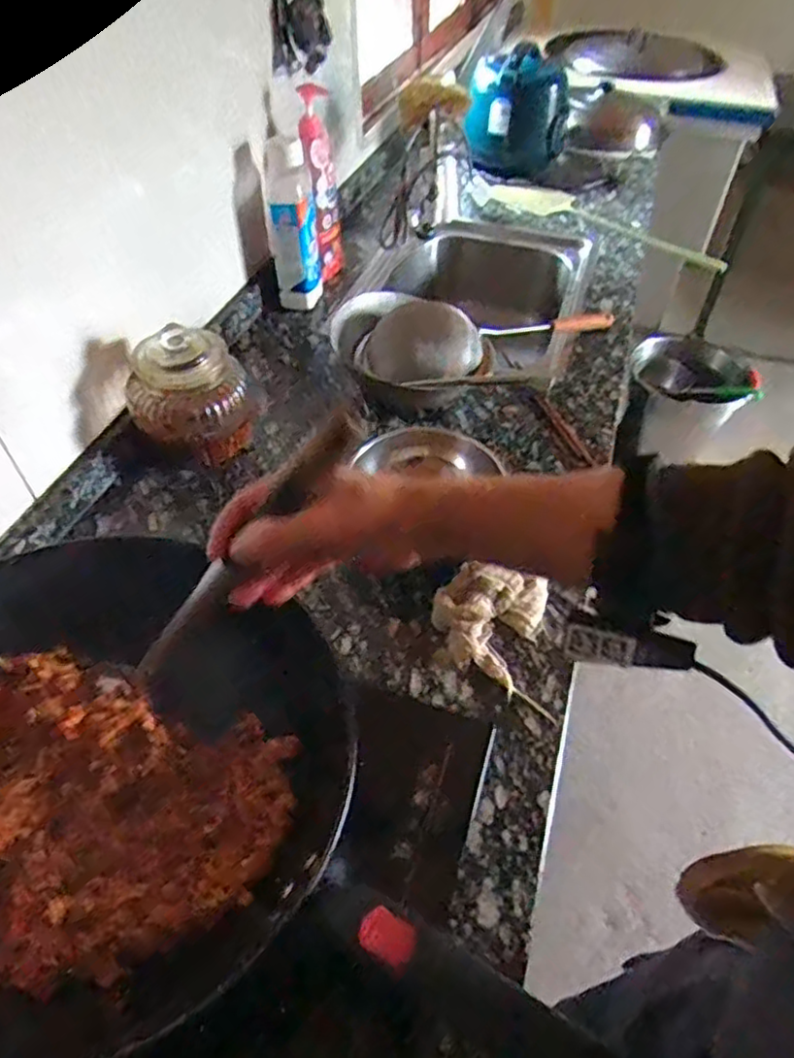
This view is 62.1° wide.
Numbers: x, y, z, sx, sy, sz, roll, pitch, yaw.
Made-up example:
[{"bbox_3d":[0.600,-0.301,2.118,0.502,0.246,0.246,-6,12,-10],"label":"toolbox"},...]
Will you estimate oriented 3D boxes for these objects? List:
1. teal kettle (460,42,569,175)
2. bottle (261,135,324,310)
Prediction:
[{"bbox_3d":[0.261,-0.899,1.436,0.215,0.211,0.162,9,49,6],"label":"teal kettle"},{"bbox_3d":[-0.161,-0.478,1.027,0.079,0.224,0.117,-4,49,-5],"label":"bottle"}]

